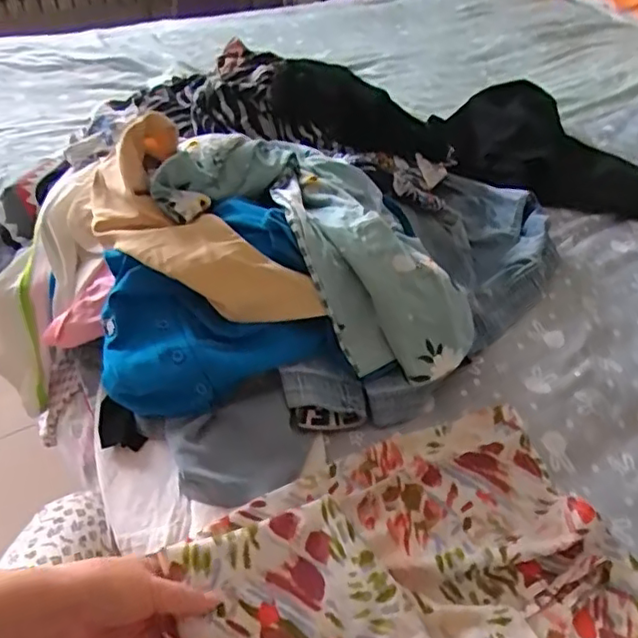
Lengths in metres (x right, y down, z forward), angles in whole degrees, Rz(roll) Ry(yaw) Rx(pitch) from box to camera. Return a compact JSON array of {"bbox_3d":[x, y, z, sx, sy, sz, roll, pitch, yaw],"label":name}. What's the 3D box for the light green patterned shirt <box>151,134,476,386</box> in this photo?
[{"bbox_3d":[0.014,-0.085,0.680,0.359,0.121,0.204,27,49,20],"label":"light green patterned shirt"}]

